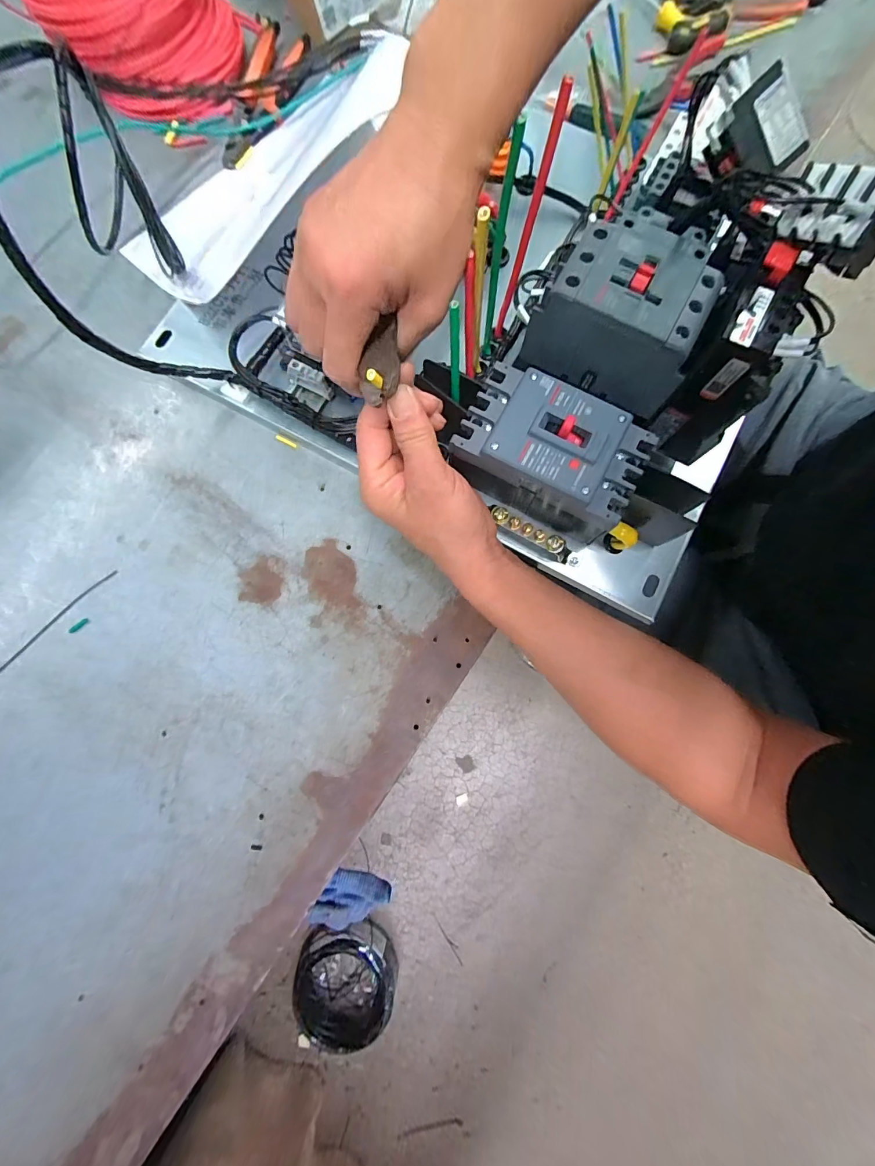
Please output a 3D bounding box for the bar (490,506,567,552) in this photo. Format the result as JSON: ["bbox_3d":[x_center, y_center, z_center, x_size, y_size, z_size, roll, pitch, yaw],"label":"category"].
[{"bbox_3d":[0.071,-0.042,0.319,0.060,0.008,0.012,29,81,5],"label":"bar"}]

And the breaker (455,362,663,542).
[{"bbox_3d":[0.082,-0.097,0.307,0.128,0.062,0.078,30,81,5],"label":"breaker"}]

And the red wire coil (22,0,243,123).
[{"bbox_3d":[-0.303,-0.581,0.416,0.184,0.069,0.207,-27,81,-4],"label":"red wire coil"}]

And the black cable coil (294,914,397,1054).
[{"bbox_3d":[-0.179,0.786,0.800,0.194,0.083,0.211,12,80,2],"label":"black cable coil"}]

